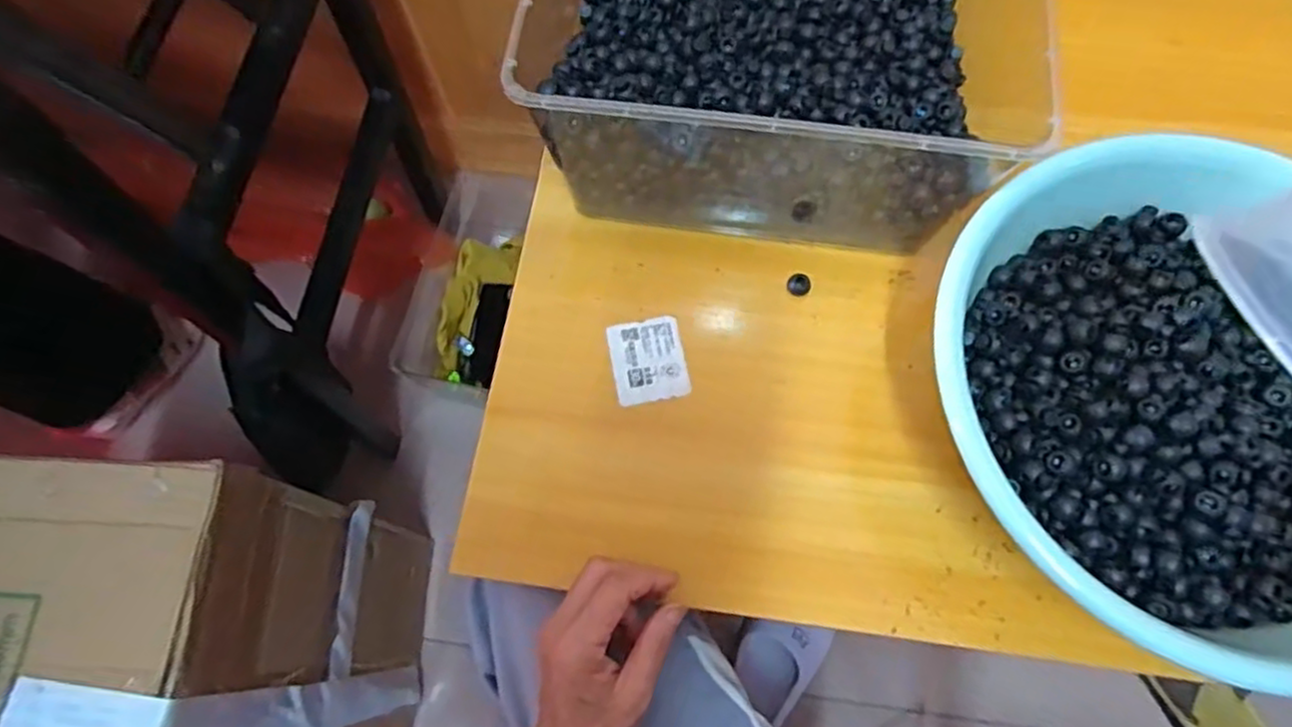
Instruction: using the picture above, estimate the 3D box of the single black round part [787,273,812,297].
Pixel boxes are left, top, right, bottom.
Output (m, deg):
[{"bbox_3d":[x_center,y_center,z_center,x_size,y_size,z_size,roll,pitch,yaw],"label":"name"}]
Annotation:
[{"bbox_3d":[0.107,-0.055,0.494,0.017,0.007,0.016,0,71,1],"label":"single black round part"}]

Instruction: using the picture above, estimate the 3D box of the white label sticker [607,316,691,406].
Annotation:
[{"bbox_3d":[0.002,-0.003,0.479,0.048,0.004,0.058,-10,71,-3],"label":"white label sticker"}]

